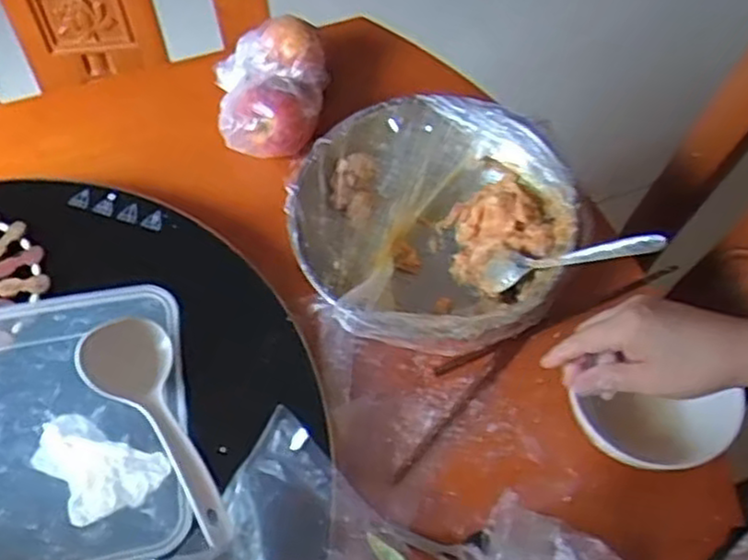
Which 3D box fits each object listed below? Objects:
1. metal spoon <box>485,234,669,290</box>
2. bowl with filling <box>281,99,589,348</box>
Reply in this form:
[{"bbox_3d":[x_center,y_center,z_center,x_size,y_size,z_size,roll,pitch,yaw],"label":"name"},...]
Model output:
[{"bbox_3d":[0.171,-0.020,0.643,0.161,0.017,0.030,-12,54,36],"label":"metal spoon"},{"bbox_3d":[0.052,-0.053,0.696,0.245,0.081,0.255,-1,61,1],"label":"bowl with filling"}]

